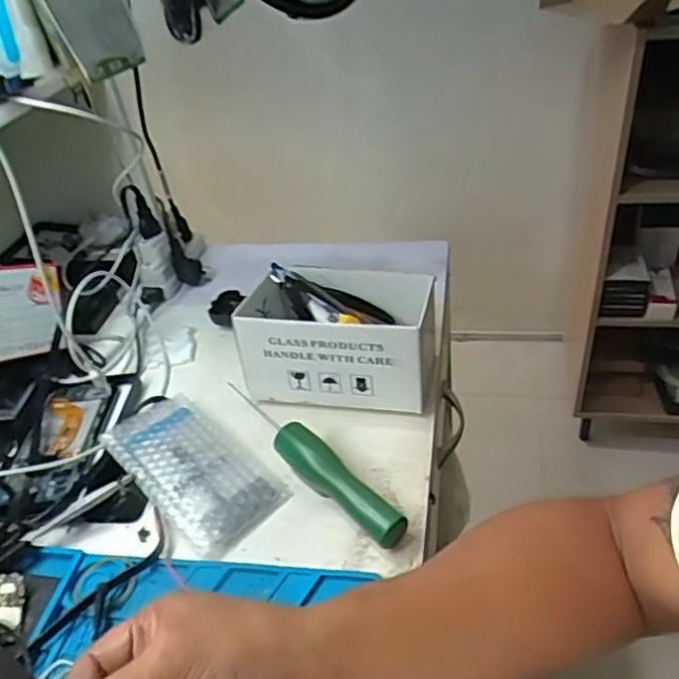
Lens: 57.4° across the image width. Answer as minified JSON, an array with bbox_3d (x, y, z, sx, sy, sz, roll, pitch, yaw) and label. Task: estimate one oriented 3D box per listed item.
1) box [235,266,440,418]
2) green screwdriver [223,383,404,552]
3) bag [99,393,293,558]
[{"bbox_3d":[-0.001,-0.004,0.610,0.178,0.095,0.107,6,40,13],"label":"box"},{"bbox_3d":[-0.025,0.102,0.531,0.028,0.029,0.206,-33,44,-28],"label":"green screwdriver"},{"bbox_3d":[-0.134,0.111,0.553,0.088,0.010,0.181,-36,45,-30],"label":"bag"}]

